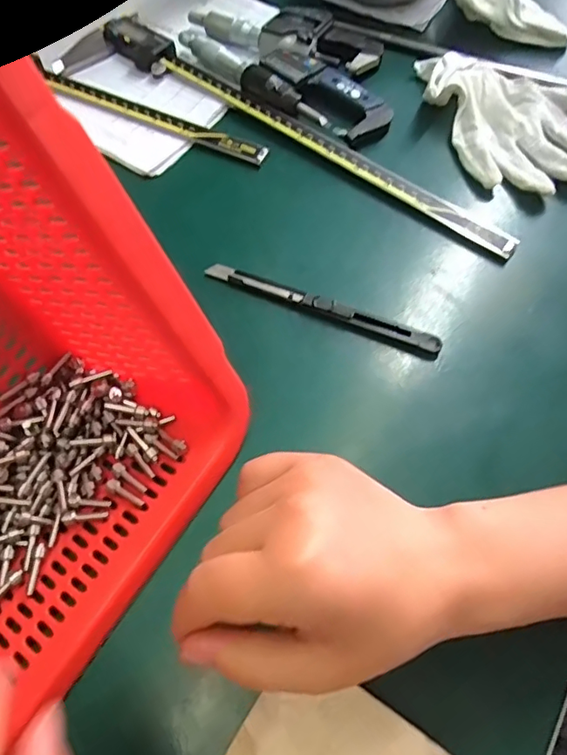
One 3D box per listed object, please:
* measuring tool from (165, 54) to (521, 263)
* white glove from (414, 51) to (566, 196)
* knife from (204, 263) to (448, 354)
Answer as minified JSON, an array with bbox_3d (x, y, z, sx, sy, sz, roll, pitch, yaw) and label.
[{"bbox_3d":[0.032,-0.170,0.393,0.306,0.007,0.020,36,79,15],"label":"measuring tool"},{"bbox_3d":[0.165,-0.193,0.386,0.103,0.027,0.145,-24,65,-12],"label":"white glove"},{"bbox_3d":[0.023,-0.046,0.327,0.148,0.009,0.014,21,64,10],"label":"knife"}]

